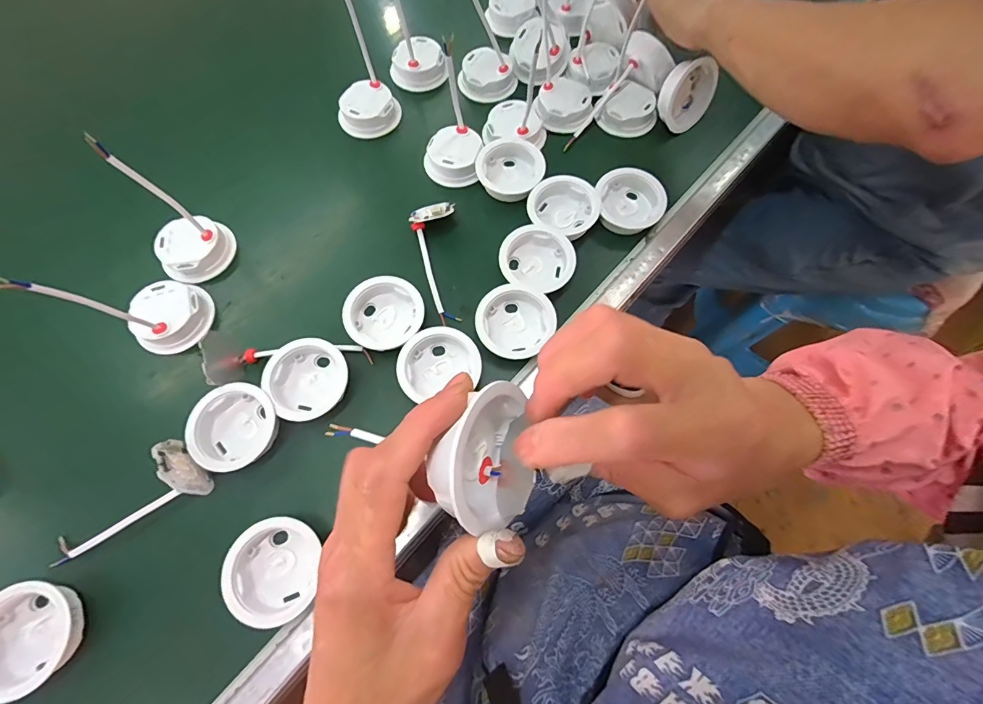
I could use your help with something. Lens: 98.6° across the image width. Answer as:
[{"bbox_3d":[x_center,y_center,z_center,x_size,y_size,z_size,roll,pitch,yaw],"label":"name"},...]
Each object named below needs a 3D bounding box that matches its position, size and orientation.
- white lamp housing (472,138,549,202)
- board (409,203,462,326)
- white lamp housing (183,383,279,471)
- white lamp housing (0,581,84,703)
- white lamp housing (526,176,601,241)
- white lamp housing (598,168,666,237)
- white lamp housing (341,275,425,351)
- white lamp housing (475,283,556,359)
[{"bbox_3d":[0.020,-0.196,0.458,0.071,0.024,0.067,1,72,-2],"label":"white lamp housing"},{"bbox_3d":[-0.052,-0.092,0.419,0.044,0.033,0.130,-9,71,-4],"label":"board"},{"bbox_3d":[-0.221,0.063,0.363,0.070,0.017,0.070,0,71,0],"label":"white lamp housing"},{"bbox_3d":[-0.340,0.207,0.308,0.069,0.022,0.070,1,72,-2],"label":"white lamp housing"},{"bbox_3d":[0.073,-0.148,0.431,0.069,0.021,0.061,24,72,8],"label":"white lamp housing"},{"bbox_3d":[0.142,-0.154,0.435,0.066,0.025,0.068,10,71,3],"label":"white lamp housing"},{"bbox_3d":[-0.102,-0.037,0.399,0.071,0.020,0.064,-40,75,-13],"label":"white lamp housing"},{"bbox_3d":[0.021,-0.028,0.398,0.070,0.022,0.067,0,71,0],"label":"white lamp housing"}]

